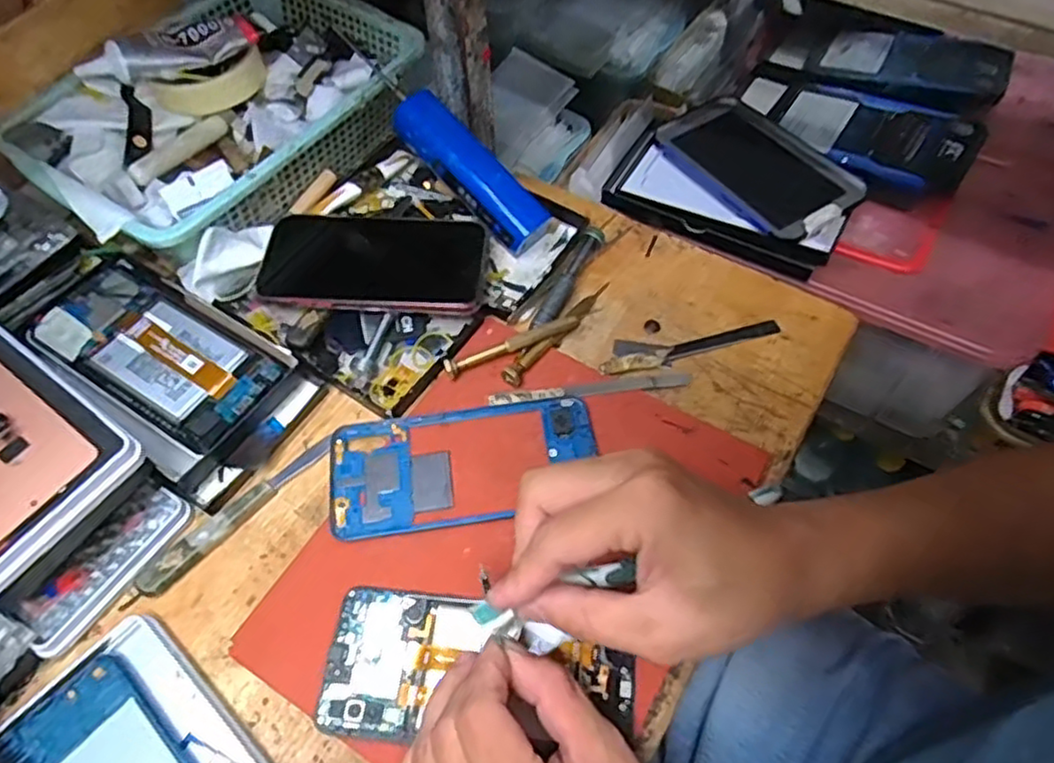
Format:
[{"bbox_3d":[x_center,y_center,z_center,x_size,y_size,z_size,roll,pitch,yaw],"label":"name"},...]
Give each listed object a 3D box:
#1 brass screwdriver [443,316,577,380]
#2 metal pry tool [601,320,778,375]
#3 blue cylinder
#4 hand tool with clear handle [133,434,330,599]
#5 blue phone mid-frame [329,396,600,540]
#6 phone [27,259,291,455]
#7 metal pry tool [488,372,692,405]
[{"bbox_3d":[-0.010,-0.025,0.456,0.092,0.015,0.010,-20,60,-12],"label":"brass screwdriver"},{"bbox_3d":[0.111,-0.023,0.467,0.122,0.011,0.027,-7,59,-4],"label":"metal pry tool"},{"bbox_3d":[-0.039,-0.151,0.498,0.132,0.029,0.036,45,66,1],"label":"blue cylinder"},{"bbox_3d":[-0.169,0.076,0.408,0.018,0.008,0.128,39,66,21],"label":"hand tool with clear handle"},{"bbox_3d":[-0.038,0.051,0.422,0.161,0.013,0.076,-7,59,-4],"label":"blue phone mid-frame"},{"bbox_3d":[-0.236,-0.021,0.443,0.159,0.009,0.078,29,63,17],"label":"phone"},{"bbox_3d":[0.042,0.005,0.452,0.131,0.004,0.011,-7,51,-5],"label":"metal pry tool"}]

